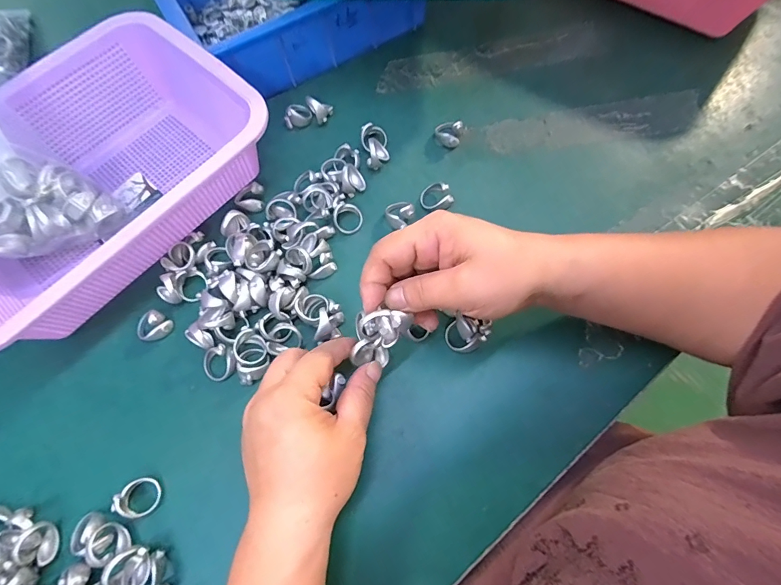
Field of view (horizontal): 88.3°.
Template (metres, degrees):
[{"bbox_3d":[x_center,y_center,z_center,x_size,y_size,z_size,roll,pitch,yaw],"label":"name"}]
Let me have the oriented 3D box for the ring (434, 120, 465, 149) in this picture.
[{"bbox_3d":[0.053,-0.148,0.366,0.025,0.021,0.020,26,72,11],"label":"ring"}]

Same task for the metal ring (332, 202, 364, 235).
[{"bbox_3d":[-0.036,-0.063,0.344,0.027,0.009,0.025,0,89,-23],"label":"metal ring"}]

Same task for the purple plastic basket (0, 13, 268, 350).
[{"bbox_3d":[-0.240,-0.091,0.324,0.173,0.068,0.263,40,75,15],"label":"purple plastic basket"}]

